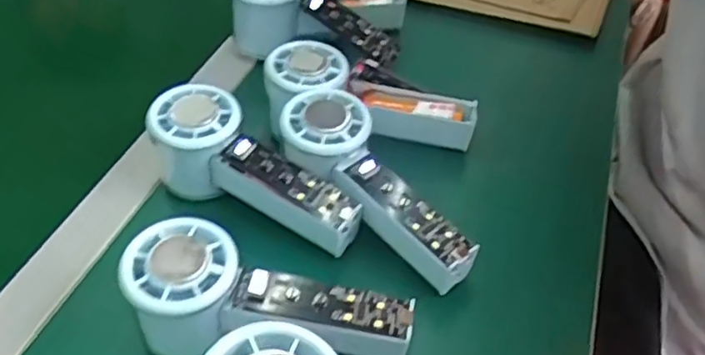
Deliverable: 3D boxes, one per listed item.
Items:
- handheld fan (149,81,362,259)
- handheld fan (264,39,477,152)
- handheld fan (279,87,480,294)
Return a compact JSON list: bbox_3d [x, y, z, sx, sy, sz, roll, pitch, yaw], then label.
[{"bbox_3d":[-0.065,-0.001,0.402,0.155,0.056,0.058,27,51,24],"label":"handheld fan"},{"bbox_3d":[0.011,-0.050,0.452,0.154,0.046,0.063,18,45,-7],"label":"handheld fan"},{"bbox_3d":[0.013,0.004,0.389,0.052,0.030,0.154,-33,70,-28],"label":"handheld fan"}]

